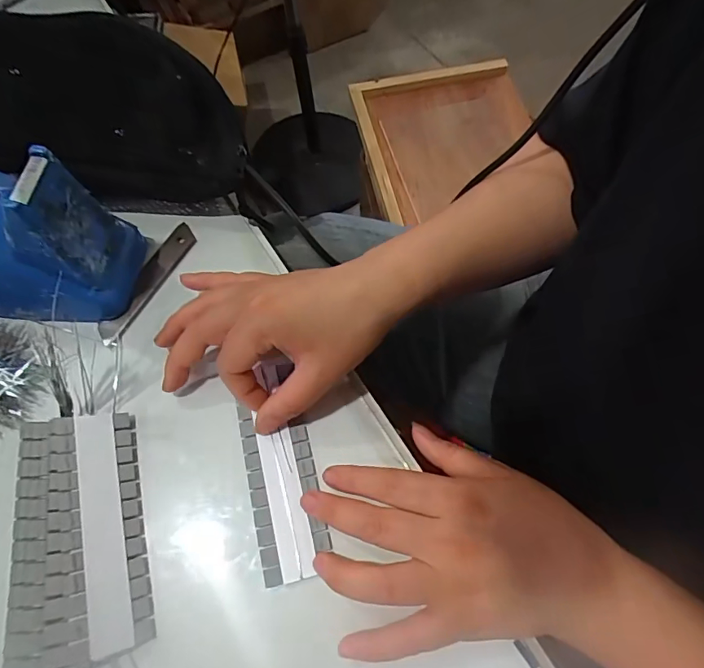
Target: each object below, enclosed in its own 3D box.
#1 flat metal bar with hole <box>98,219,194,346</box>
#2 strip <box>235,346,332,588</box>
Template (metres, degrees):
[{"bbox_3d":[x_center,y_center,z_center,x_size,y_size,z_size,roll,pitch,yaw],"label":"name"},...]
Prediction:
[{"bbox_3d":[-0.144,-0.037,0.341,0.020,0.004,0.102,23,68,9],"label":"flat metal bar with hole"},{"bbox_3d":[-0.040,0.091,0.283,0.040,0.005,0.097,-13,66,-7],"label":"strip"}]

